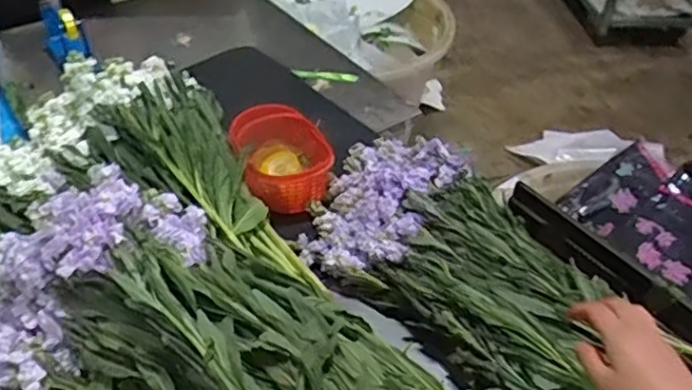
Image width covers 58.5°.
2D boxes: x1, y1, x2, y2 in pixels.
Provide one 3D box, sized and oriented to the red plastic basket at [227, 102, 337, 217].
[{"bbox_3d":[-0.100,-0.071,1.023,0.150,0.098,0.211,-13,46,-18],"label":"red plastic basket"}]

